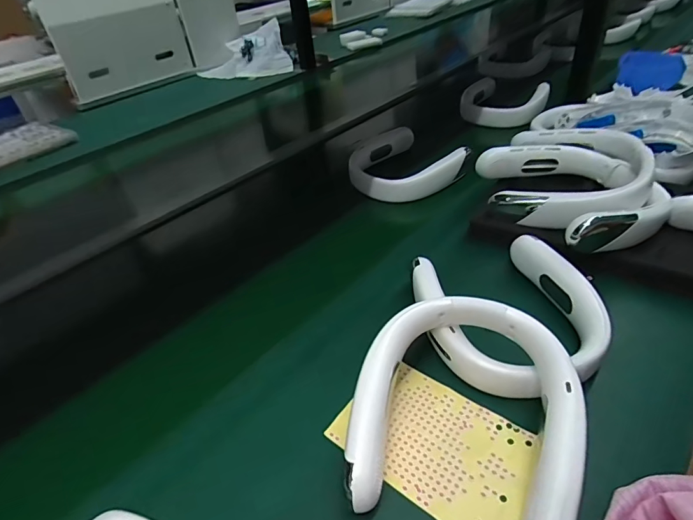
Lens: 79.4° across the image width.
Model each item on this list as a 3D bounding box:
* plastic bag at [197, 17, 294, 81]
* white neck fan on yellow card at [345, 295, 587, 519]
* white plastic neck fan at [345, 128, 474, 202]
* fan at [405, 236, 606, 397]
[{"bbox_3d":[-0.373,-0.737,1.505,0.324,0.109,0.269,-15,44,-11],"label":"plastic bag"},{"bbox_3d":[0.098,0.130,0.366,0.172,0.086,0.179,7,45,12],"label":"white neck fan on yellow card"},{"bbox_3d":[0.106,-0.187,0.803,0.192,0.068,0.203,-26,47,-21],"label":"white plastic neck fan"},{"bbox_3d":[0.181,0.059,0.464,0.180,0.046,0.201,-10,44,-5],"label":"fan"}]

